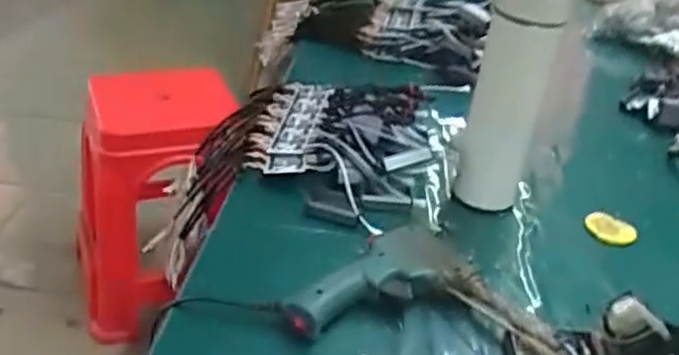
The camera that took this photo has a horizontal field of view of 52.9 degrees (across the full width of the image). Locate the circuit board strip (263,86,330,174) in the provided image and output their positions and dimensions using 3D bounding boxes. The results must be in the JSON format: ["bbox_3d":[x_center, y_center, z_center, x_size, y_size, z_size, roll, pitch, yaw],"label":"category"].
[{"bbox_3d":[-0.046,-0.051,0.725,0.042,0.015,0.131,10,50,10],"label":"circuit board strip"}]

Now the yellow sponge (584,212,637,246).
[{"bbox_3d":[0.268,0.052,0.678,0.048,0.013,0.031,27,37,31],"label":"yellow sponge"}]

